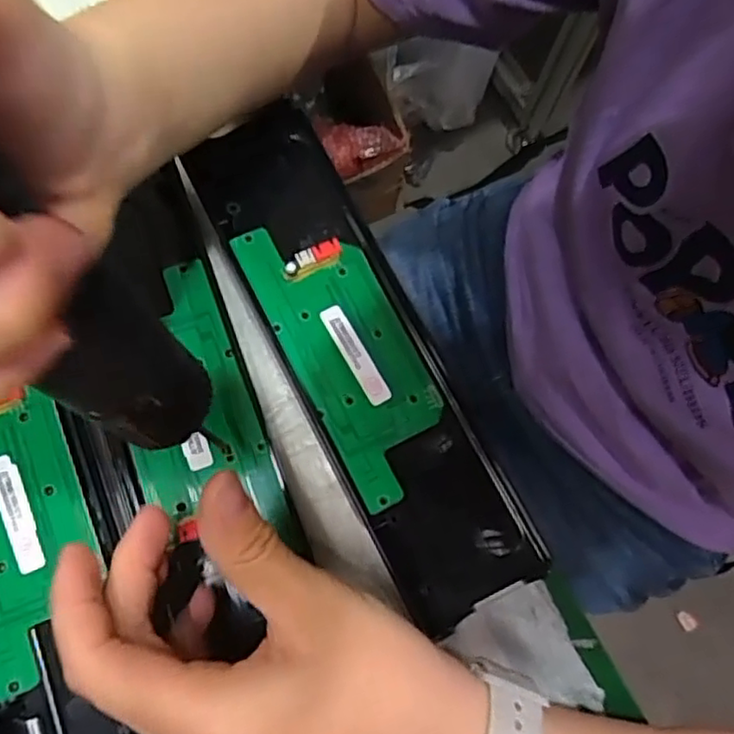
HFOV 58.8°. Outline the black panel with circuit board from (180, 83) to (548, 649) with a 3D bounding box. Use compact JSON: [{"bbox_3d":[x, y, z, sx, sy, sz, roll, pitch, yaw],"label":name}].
[{"bbox_3d":[-0.004,-0.011,0.290,0.065,0.014,0.241,-27,79,-10],"label":"black panel with circuit board"}]

